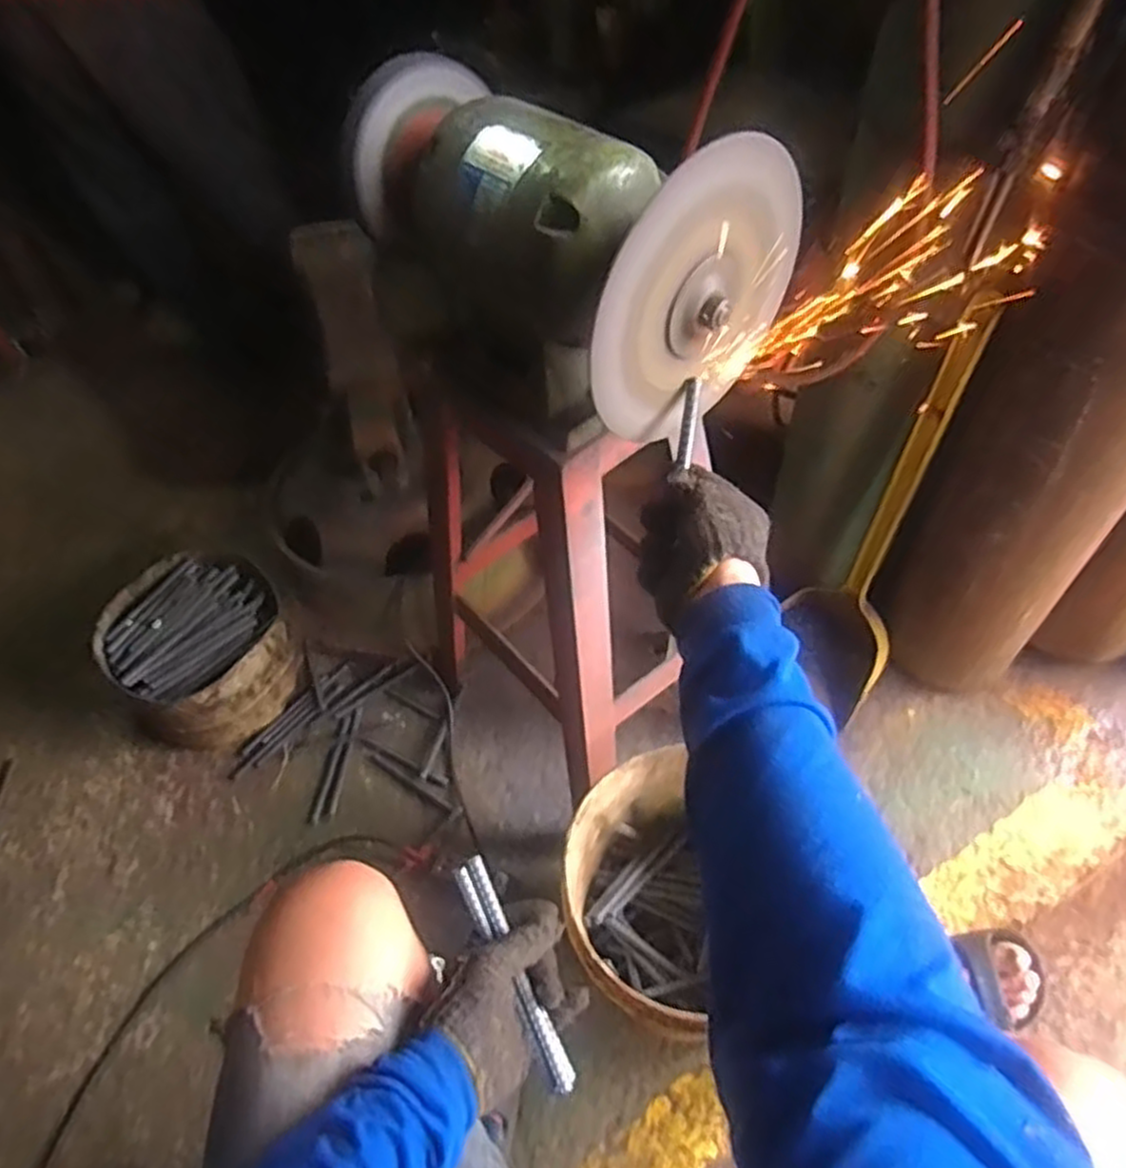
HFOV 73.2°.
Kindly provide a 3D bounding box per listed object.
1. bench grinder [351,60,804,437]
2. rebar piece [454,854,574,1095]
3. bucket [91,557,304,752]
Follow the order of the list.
[{"bbox_3d":[0.003,-0.311,0.647,0.215,0.190,0.361,-33,58,-19],"label":"bench grinder"},{"bbox_3d":[-0.037,0.308,0.603,0.023,0.016,0.183,-25,81,-14],"label":"rebar piece"},{"bbox_3d":[-0.595,0.114,1.270,0.290,0.182,0.267,-2,53,3],"label":"bucket"}]

